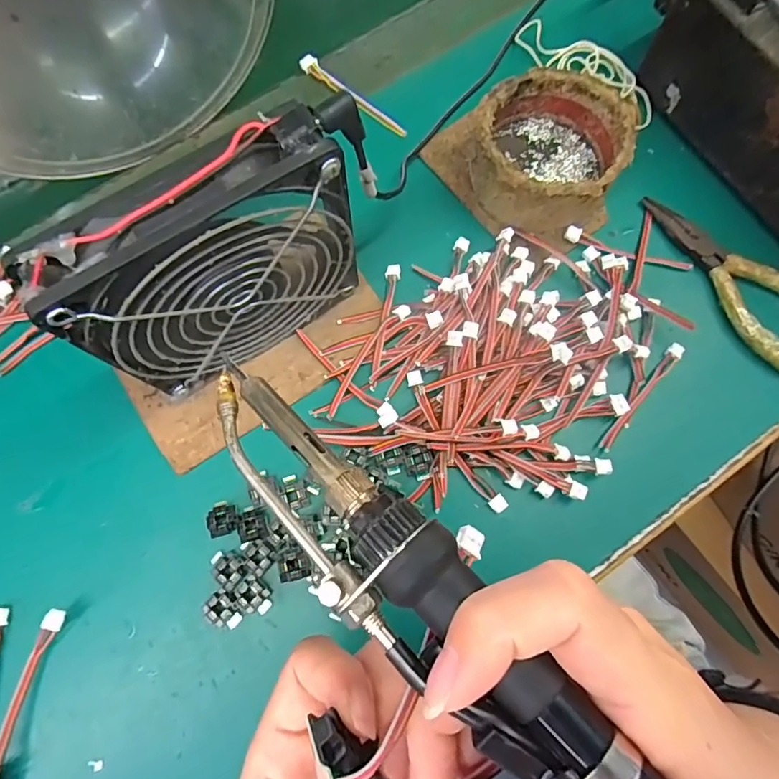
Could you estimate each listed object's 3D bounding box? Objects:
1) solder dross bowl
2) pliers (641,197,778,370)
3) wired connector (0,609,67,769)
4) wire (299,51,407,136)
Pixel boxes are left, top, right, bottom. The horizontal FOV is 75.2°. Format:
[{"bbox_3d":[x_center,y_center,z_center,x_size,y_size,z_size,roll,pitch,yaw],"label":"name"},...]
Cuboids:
[{"bbox_3d":[0.091,-0.138,0.288,0.081,0.036,0.081,0,77,-1],"label":"solder dross bowl"},{"bbox_3d":[0.199,-0.064,0.293,0.046,0.016,0.129,-38,81,-9],"label":"pliers"},{"bbox_3d":[-0.173,0.148,0.237,0.012,0.017,0.087,16,78,3],"label":"wired connector"},{"bbox_3d":[-0.023,-0.188,0.323,0.085,0.007,0.015,44,80,8],"label":"wire"}]

